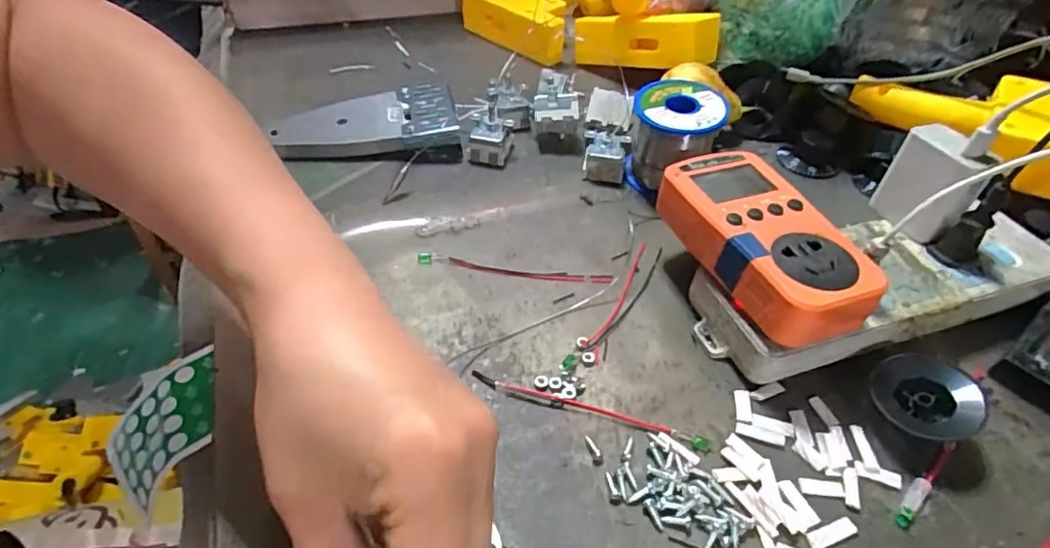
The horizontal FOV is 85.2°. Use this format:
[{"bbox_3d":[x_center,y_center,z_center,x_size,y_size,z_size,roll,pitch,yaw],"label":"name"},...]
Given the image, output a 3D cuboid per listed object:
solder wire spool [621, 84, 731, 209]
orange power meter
[{"bbox_3d":[0.110,-0.100,0.426,0.065,0.063,0.062,9,47,8],"label":"solder wire spool"},{"bbox_3d":[0.133,-0.019,0.318,0.064,0.031,0.124,-18,48,-18],"label":"orange power meter"}]

